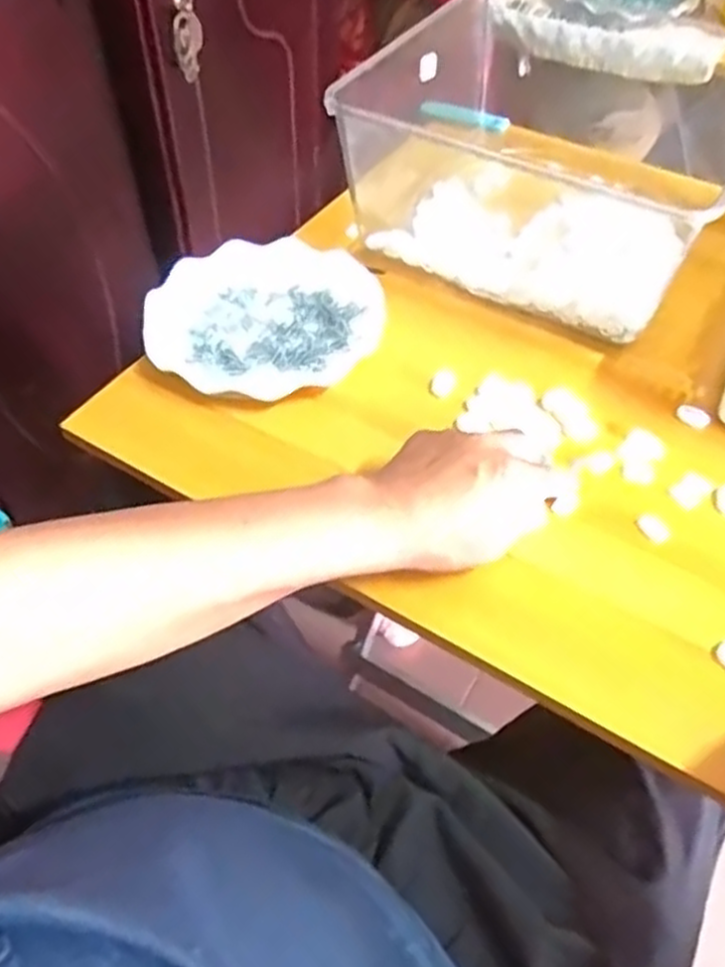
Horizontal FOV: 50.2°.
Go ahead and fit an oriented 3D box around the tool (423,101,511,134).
[{"bbox_3d":[0.112,-0.393,0.829,0.100,0.009,0.020,5,49,-16],"label":"tool"}]

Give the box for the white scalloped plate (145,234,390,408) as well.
[{"bbox_3d":[-0.078,-0.136,0.620,0.187,0.018,0.172,-15,53,-13],"label":"white scalloped plate"}]

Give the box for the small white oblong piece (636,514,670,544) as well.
[{"bbox_3d":[0.190,0.028,0.506,0.013,0.009,0.022,-24,55,-20],"label":"small white oblong piece"}]

